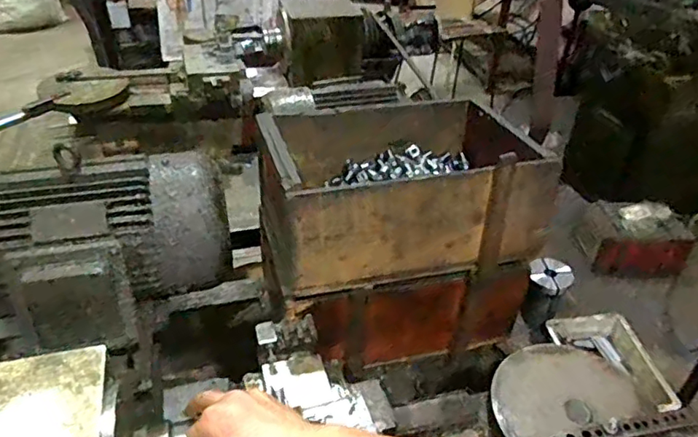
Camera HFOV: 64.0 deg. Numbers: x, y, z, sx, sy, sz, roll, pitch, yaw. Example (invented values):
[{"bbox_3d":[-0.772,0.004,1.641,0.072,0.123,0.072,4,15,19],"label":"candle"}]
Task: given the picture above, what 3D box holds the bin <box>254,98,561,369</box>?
[{"bbox_3d":[0.063,0.009,0.825,0.348,0.293,0.252,-9,37,-15],"label":"bin"}]

